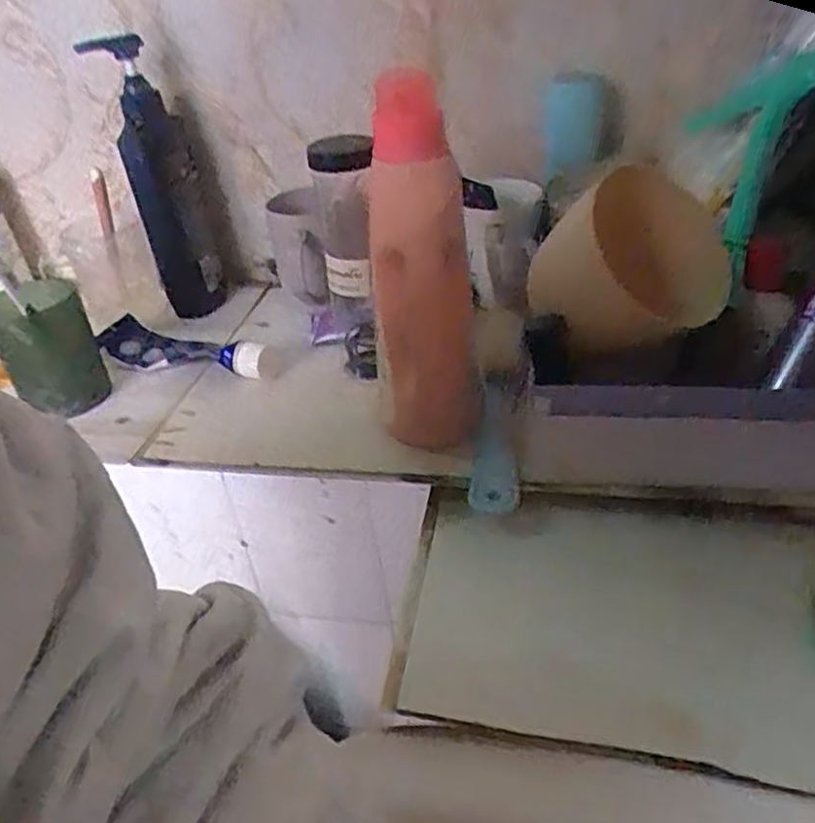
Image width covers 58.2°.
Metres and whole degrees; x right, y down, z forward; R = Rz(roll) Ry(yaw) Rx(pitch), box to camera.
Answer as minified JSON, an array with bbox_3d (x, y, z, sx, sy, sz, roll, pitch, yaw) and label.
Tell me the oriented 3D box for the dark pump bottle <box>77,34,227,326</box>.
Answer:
[{"bbox_3d":[-0.225,-0.213,0.682,0.058,0.235,0.076,-13,35,-8],"label":"dark pump bottle"}]

